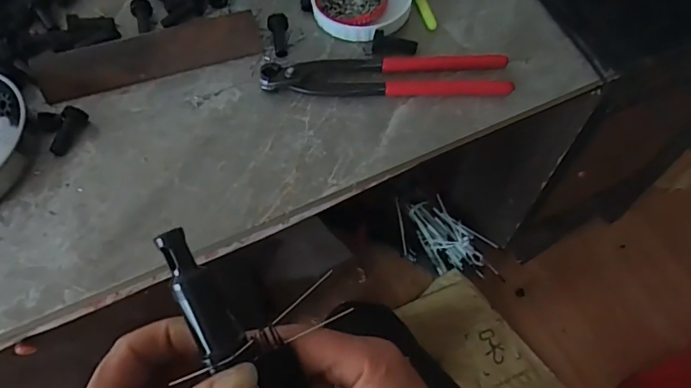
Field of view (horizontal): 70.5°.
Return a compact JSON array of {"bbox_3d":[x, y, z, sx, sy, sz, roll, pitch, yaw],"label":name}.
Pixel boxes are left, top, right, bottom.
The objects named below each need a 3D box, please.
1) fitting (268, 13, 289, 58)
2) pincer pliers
[{"bbox_3d":[-0.056,-0.138,0.423,0.017,0.013,0.041,-10,61,-4],"label":"fitting"},{"bbox_3d":[0.032,-0.097,0.396,0.194,0.014,0.035,1,61,2],"label":"pincer pliers"}]

